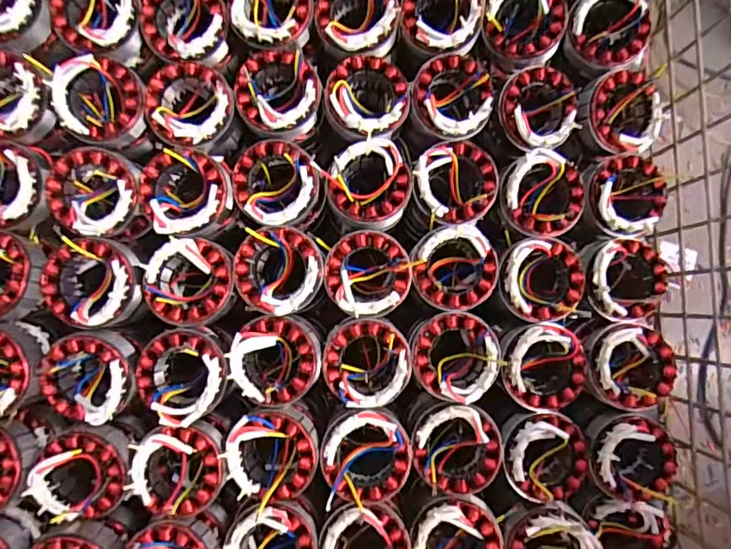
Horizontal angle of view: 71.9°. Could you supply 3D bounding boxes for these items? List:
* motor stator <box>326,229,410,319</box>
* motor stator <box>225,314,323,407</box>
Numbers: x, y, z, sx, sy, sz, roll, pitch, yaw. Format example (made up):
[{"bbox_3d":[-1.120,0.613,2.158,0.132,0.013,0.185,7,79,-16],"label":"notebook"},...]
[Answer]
[{"bbox_3d":[0.002,0.000,0.523,0.085,0.042,0.085,0,86,-4],"label":"motor stator"},{"bbox_3d":[-0.089,0.085,0.511,0.085,0.049,0.084,0,86,-4],"label":"motor stator"}]

